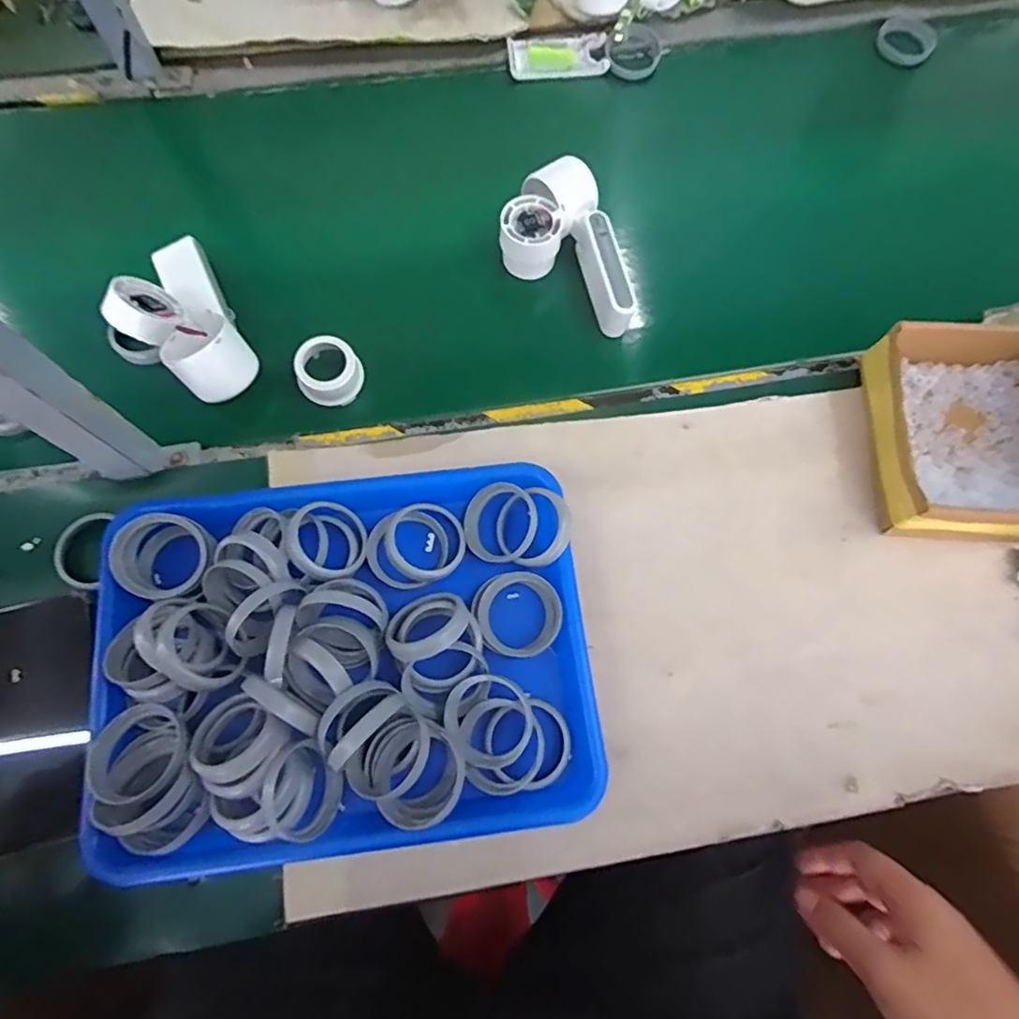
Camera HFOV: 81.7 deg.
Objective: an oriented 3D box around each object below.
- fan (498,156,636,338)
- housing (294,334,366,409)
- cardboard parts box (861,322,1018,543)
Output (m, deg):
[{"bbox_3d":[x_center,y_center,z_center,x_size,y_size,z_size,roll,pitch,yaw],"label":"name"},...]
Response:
[{"bbox_3d":[0.046,-0.220,0.510,0.089,0.052,0.150,-15,72,-7],"label":"fan"},{"bbox_3d":[-0.149,-0.113,0.481,0.049,0.026,0.049,0,71,-1],"label":"housing"},{"bbox_3d":[0.363,-0.060,0.464,0.148,0.055,0.168,1,71,-1],"label":"cardboard parts box"}]

